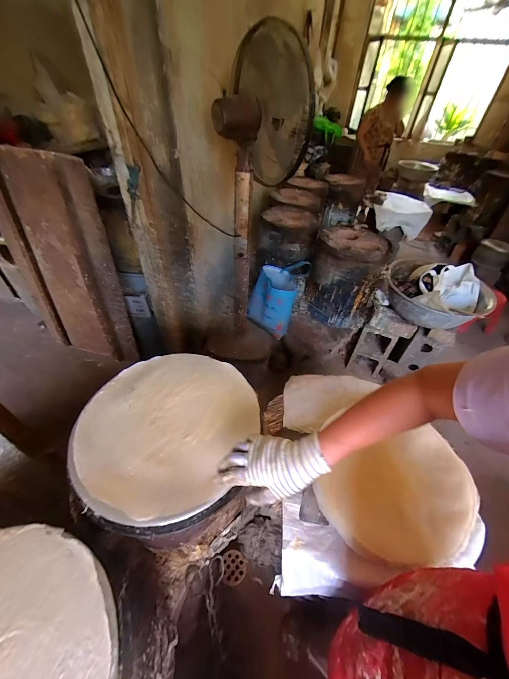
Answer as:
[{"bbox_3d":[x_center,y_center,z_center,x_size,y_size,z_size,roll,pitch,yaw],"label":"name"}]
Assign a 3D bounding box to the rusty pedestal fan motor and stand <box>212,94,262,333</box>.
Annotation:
[{"bbox_3d":[-0.091,-0.435,1.260,0.168,1.055,0.125,-2,45,-7],"label":"rusty pedestal fan motor and stand"}]

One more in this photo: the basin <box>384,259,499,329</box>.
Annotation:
[{"bbox_3d":[1.012,-0.251,1.512,0.525,0.206,0.525,3,44,-3],"label":"basin"}]

